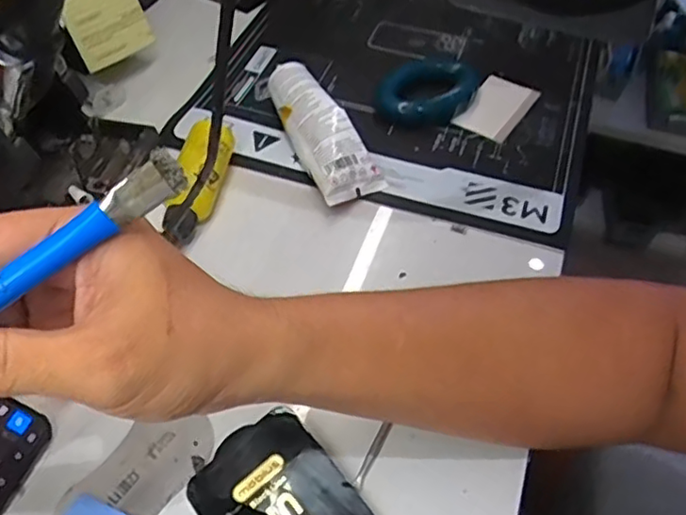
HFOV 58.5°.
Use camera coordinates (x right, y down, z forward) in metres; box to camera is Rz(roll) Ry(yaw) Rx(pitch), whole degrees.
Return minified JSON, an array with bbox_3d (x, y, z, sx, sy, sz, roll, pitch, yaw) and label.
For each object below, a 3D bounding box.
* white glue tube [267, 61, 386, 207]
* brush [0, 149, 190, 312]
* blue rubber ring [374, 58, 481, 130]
[{"bbox_3d":[-0.016,-0.106,0.498,0.054,0.038,0.149,-17,54,-17],"label":"white glue tube"},{"bbox_3d":[-0.115,0.007,0.219,0.136,0.012,0.010,-38,58,-11],"label":"brush"},{"bbox_3d":[0.075,-0.147,0.533,0.072,0.017,0.082,33,59,22],"label":"blue rubber ring"}]

